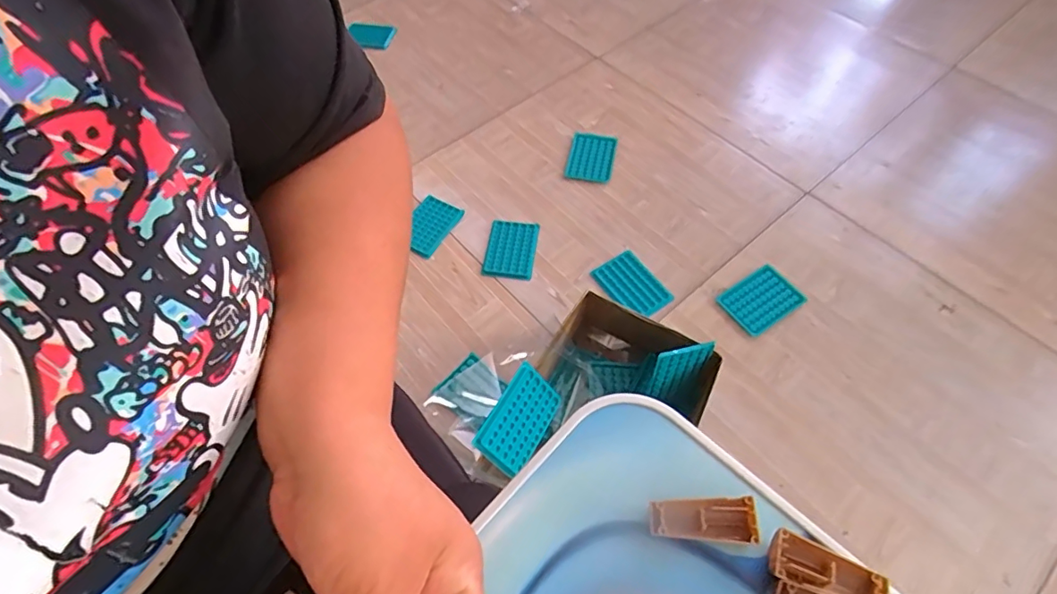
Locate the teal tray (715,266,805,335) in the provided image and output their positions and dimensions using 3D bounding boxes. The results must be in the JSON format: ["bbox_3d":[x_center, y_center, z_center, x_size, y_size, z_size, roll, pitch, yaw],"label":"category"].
[{"bbox_3d":[0.417,0.005,0.925,0.132,0.017,0.095,-30,63,-15],"label":"teal tray"}]

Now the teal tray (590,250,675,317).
[{"bbox_3d":[0.186,-0.023,0.922,0.088,0.018,0.130,-35,64,-18],"label":"teal tray"}]

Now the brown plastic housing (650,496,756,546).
[{"bbox_3d":[0.083,0.107,0.247,0.048,0.008,0.019,3,59,4],"label":"brown plastic housing"}]

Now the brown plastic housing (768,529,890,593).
[{"bbox_3d":[0.136,0.127,0.235,0.052,0.010,0.021,20,62,13],"label":"brown plastic housing"}]

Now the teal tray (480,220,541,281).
[{"bbox_3d":[-0.034,-0.089,0.961,0.093,0.015,0.121,7,60,6],"label":"teal tray"}]

